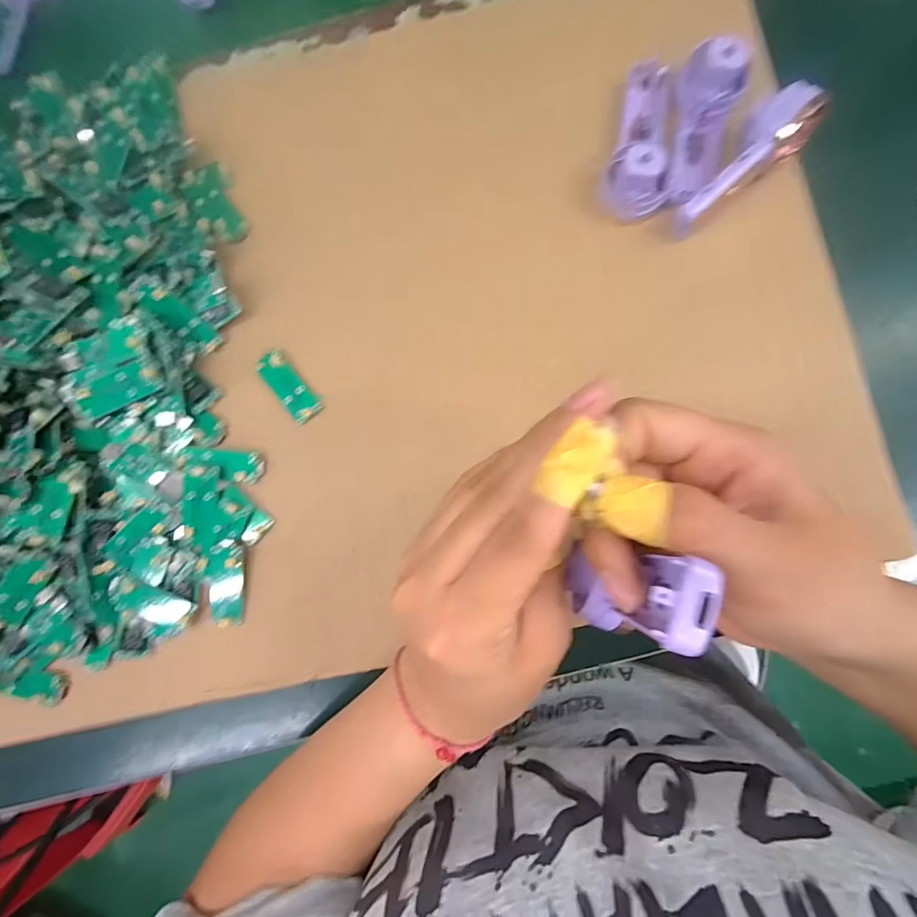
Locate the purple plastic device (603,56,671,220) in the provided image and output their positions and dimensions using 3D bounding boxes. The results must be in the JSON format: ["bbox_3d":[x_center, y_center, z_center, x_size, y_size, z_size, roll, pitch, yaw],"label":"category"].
[{"bbox_3d":[0.111,-0.192,0.264,0.035,0.033,0.092,11,87,4],"label":"purple plastic device"}]

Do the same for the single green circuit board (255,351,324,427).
[{"bbox_3d":[-0.105,-0.045,0.278,0.020,0.004,0.046,-36,85,1],"label":"single green circuit board"}]

